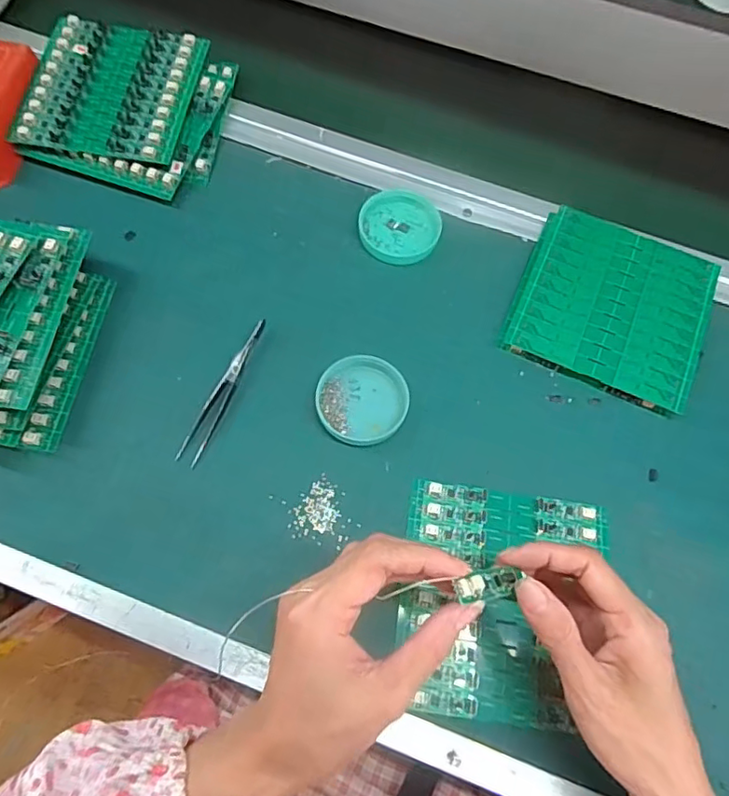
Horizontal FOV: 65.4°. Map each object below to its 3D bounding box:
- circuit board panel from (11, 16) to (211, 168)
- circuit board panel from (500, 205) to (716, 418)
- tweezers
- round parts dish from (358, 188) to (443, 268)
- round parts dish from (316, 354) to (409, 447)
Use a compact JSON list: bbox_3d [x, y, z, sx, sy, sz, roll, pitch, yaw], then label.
[{"bbox_3d":[-0.215,-0.267,0.487,0.131,0.009,0.136,9,71,0],"label":"circuit board panel"},{"bbox_3d":[0.194,-0.073,0.445,0.139,0.017,0.138,22,69,7],"label":"circuit board panel"},{"bbox_3d":[-0.099,-0.006,0.403,0.015,0.011,0.116,23,68,6],"label":"tweezers"},{"bbox_3d":[0.030,-0.143,0.472,0.066,0.010,0.068,1,67,-3],"label":"round parts dish"},{"bbox_3d":[-0.001,0.001,0.405,0.063,0.014,0.061,1,67,-3],"label":"round parts dish"}]

